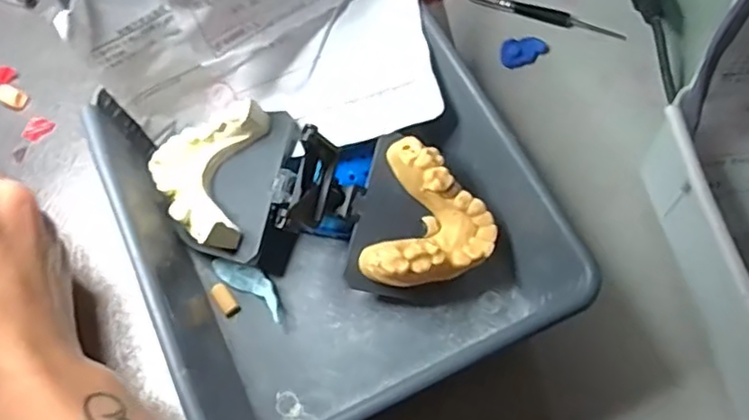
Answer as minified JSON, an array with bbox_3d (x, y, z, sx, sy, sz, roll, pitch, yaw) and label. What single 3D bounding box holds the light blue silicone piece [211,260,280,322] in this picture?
[{"bbox_3d":[-0.057,0.034,0.291,0.043,0.011,0.014,34,72,14],"label":"light blue silicone piece"}]

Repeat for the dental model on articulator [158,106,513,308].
[{"bbox_3d":[-0.018,-0.006,0.287,0.164,0.042,0.086,10,68,5],"label":"dental model on articulator"}]

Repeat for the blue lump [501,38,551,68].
[{"bbox_3d":[0.083,-0.088,0.347,0.026,0.007,0.015,-17,68,-5],"label":"blue lump"}]

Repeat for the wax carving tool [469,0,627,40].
[{"bbox_3d":[0.097,-0.112,0.357,0.088,0.004,0.011,19,69,9],"label":"wax carving tool"}]

